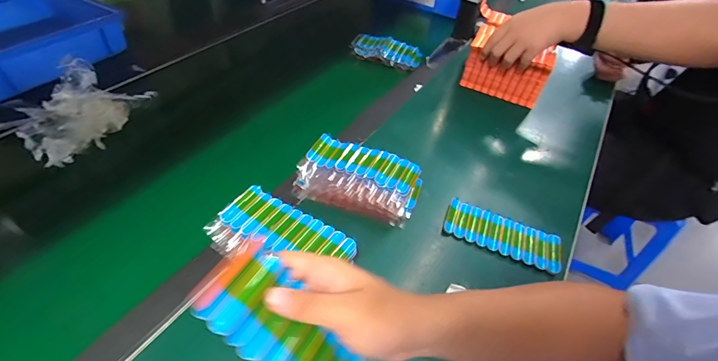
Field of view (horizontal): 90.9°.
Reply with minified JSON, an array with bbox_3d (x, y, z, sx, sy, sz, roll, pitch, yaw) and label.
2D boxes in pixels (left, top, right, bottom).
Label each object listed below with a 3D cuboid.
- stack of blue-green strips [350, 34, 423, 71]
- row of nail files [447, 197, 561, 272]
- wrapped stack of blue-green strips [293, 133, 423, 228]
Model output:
[{"bbox_3d":[0.063,-0.289,0.799,0.156,0.031,0.079,19,48,12],"label":"stack of blue-green strips"},{"bbox_3d":[0.199,0.075,0.487,0.157,0.012,0.059,21,48,12],"label":"row of nail files"},{"bbox_3d":[0.001,0.000,0.502,0.162,0.062,0.088,20,48,12],"label":"wrapped stack of blue-green strips"}]

